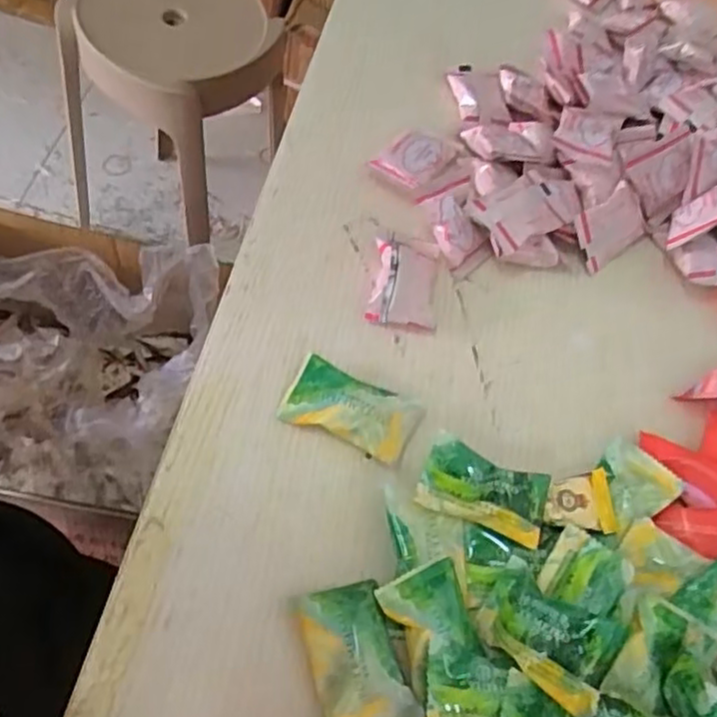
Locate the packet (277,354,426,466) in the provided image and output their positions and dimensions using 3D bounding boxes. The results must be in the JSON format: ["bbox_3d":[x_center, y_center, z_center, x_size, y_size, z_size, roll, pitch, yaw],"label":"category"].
[{"bbox_3d":[-0.004,0.025,0.364,0.066,0.016,0.036,26,60,3],"label":"packet"}]

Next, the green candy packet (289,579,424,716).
[{"bbox_3d":[-0.002,0.130,0.305,0.038,0.013,0.064,-12,65,-18],"label":"green candy packet"}]

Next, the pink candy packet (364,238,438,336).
[{"bbox_3d":[0.027,-0.045,0.407,0.039,0.015,0.055,10,60,-6],"label":"pink candy packet"}]

